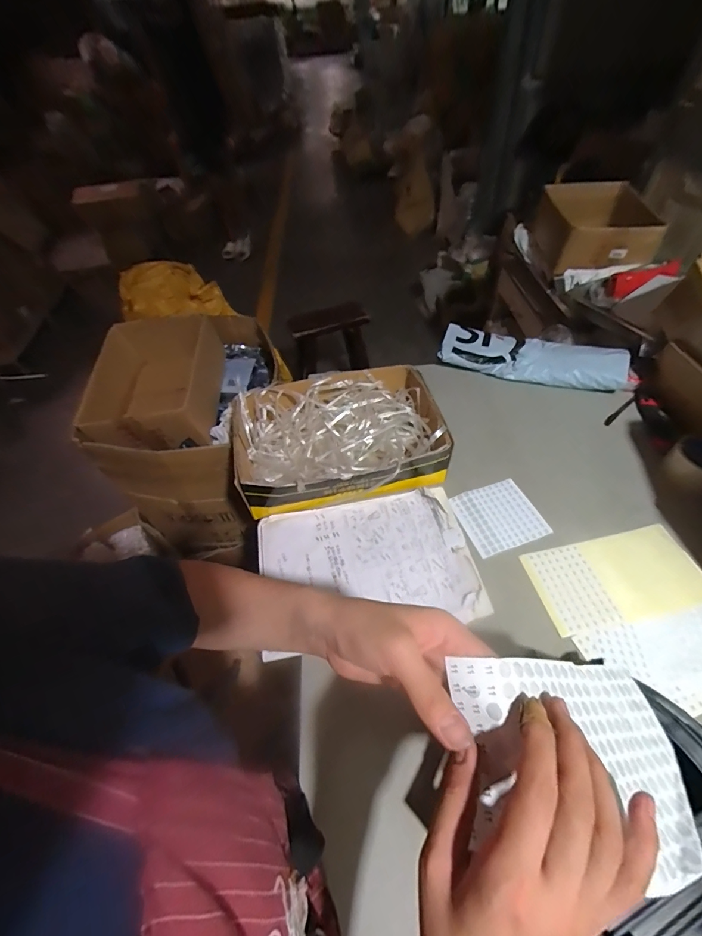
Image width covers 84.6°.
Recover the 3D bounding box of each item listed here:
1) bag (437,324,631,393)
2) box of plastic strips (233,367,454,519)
[{"bbox_3d":[0.391,-0.243,0.853,0.377,0.061,0.112,13,53,16],"label":"bag"},{"bbox_3d":[-0.025,-0.056,0.690,0.345,0.089,0.251,-12,51,-5],"label":"box of plastic strips"}]

